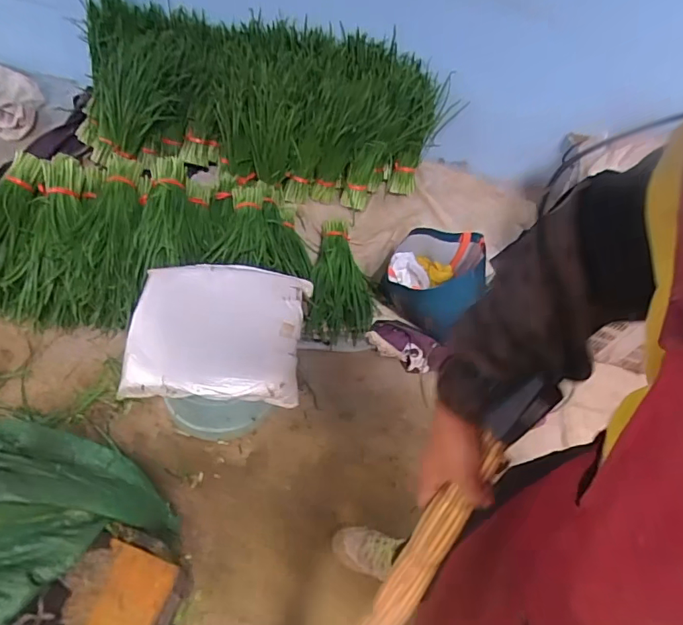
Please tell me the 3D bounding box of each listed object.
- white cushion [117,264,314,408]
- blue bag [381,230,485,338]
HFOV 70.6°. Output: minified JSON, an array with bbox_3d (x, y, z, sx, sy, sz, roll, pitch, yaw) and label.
[{"bbox_3d":[-0.274,0.037,1.088,0.366,0.065,0.326,4,51,-4],"label":"white cushion"},{"bbox_3d":[0.274,-0.073,1.409,0.292,0.213,0.273,9,52,-1],"label":"blue bag"}]

